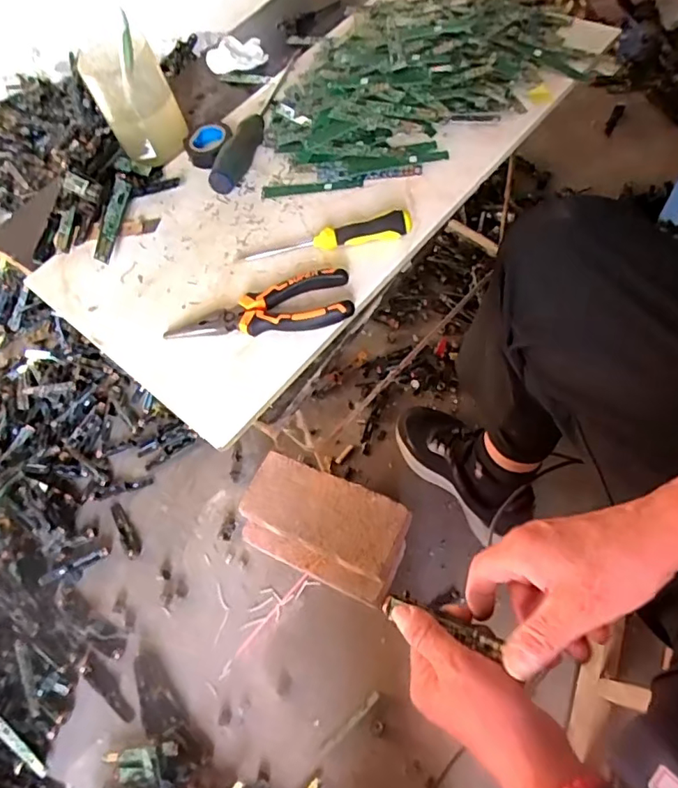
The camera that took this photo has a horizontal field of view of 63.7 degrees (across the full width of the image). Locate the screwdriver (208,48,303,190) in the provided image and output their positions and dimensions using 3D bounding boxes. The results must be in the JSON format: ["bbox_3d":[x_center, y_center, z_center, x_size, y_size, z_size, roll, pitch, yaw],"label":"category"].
[{"bbox_3d":[-0.090,-0.311,0.606,0.035,0.034,0.245,6,61,14],"label":"screwdriver"}]

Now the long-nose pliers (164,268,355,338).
[{"bbox_3d":[-0.067,-0.067,0.466,0.155,0.029,0.053,-15,58,2],"label":"long-nose pliers"}]

